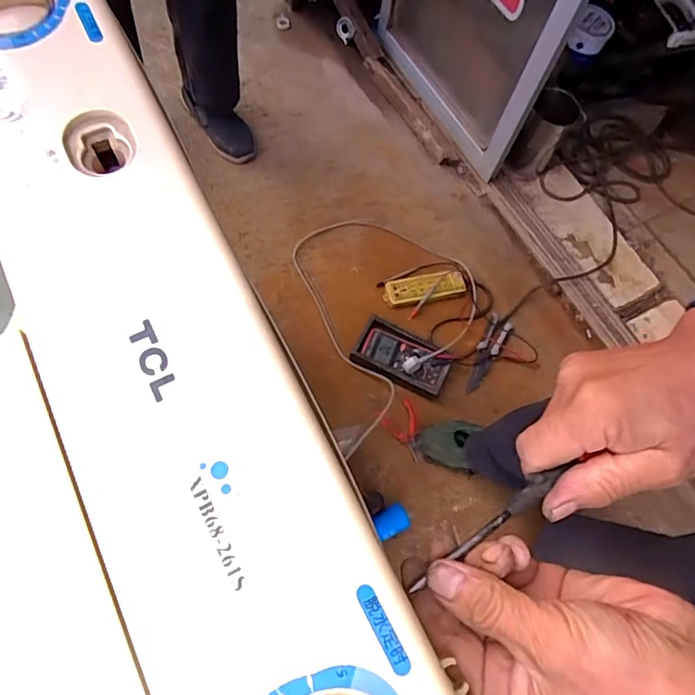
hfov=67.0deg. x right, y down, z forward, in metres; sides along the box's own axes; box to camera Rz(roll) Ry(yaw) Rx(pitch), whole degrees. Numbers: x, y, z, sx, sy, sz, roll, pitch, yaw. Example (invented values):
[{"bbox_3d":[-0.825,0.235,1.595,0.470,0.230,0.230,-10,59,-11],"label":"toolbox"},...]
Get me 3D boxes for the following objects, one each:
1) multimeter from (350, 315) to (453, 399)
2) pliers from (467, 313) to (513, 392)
[{"bbox_3d":[0.130,0.026,1.240,0.222,0.039,0.131,31,66,6],"label":"multimeter"},{"bbox_3d":[0.327,0.014,1.225,0.054,0.016,0.208,29,66,5],"label":"pliers"}]

